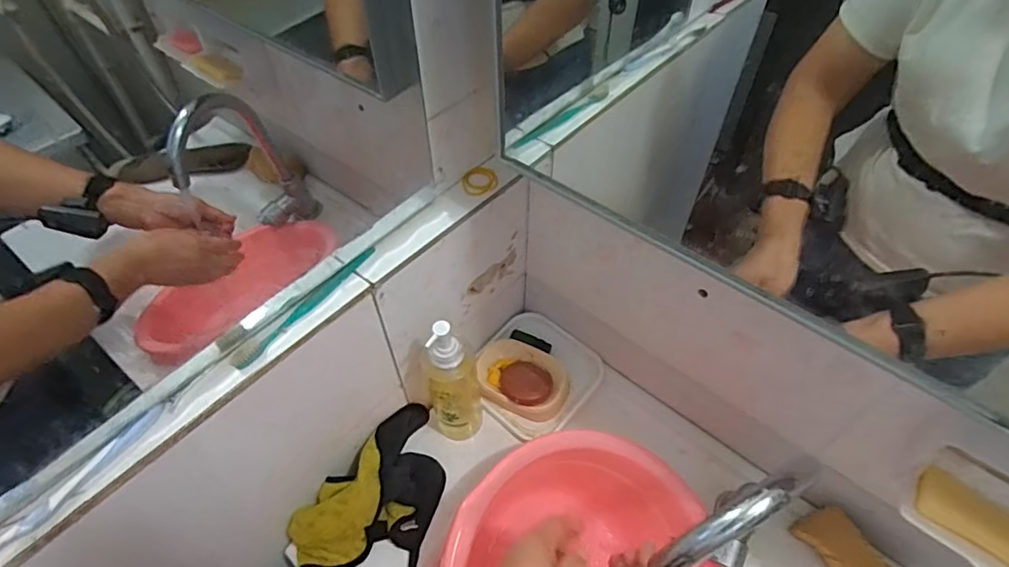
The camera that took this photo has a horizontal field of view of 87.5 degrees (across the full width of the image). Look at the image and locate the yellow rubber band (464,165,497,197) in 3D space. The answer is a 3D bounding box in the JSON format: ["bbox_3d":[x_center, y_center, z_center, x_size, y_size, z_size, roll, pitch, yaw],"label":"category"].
[{"bbox_3d":[-0.028,-0.120,0.615,0.039,0.004,0.051,-2,51,-1],"label":"yellow rubber band"}]

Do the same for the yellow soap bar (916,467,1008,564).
[{"bbox_3d":[0.379,0.190,0.413,0.095,0.015,0.047,35,60,26],"label":"yellow soap bar"}]

